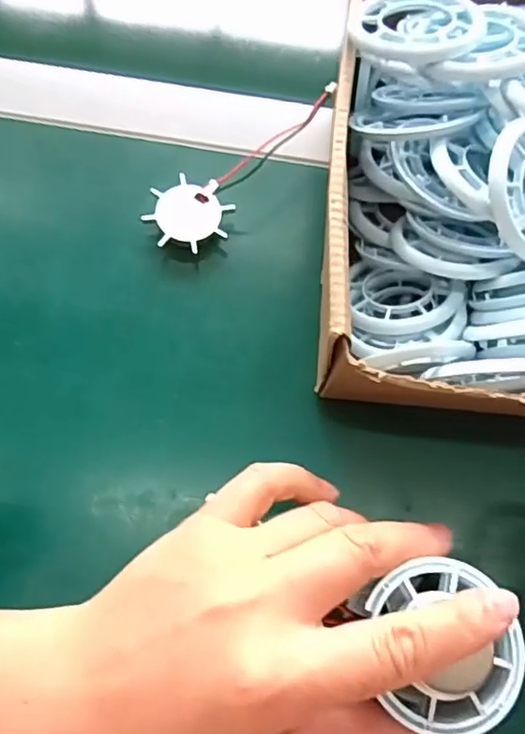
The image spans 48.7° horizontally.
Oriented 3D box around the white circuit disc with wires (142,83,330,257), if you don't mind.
[{"bbox_3d":[-0.008,-0.102,0.296,0.114,0.015,0.040,-38,74,4],"label":"white circuit disc with wires"}]

